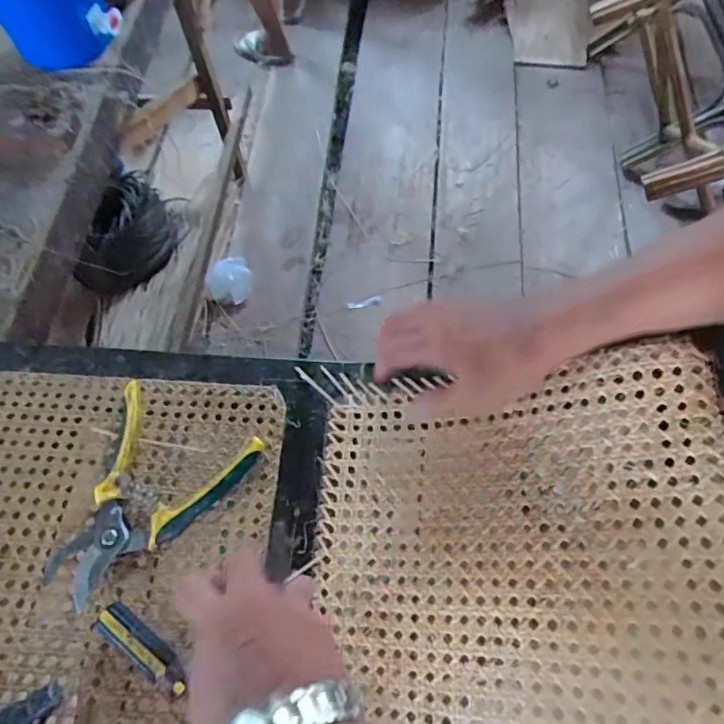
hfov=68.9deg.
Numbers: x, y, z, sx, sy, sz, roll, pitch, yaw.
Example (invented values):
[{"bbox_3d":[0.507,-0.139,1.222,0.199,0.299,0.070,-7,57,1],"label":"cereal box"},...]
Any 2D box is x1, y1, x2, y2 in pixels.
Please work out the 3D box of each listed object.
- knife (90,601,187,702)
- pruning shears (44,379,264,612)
[{"bbox_3d":[-0.160,0.214,0.393,0.082,0.024,0.022,34,68,15],"label":"knife"},{"bbox_3d":[-0.184,0.115,0.441,0.131,0.020,0.168,24,66,11],"label":"pruning shears"}]

